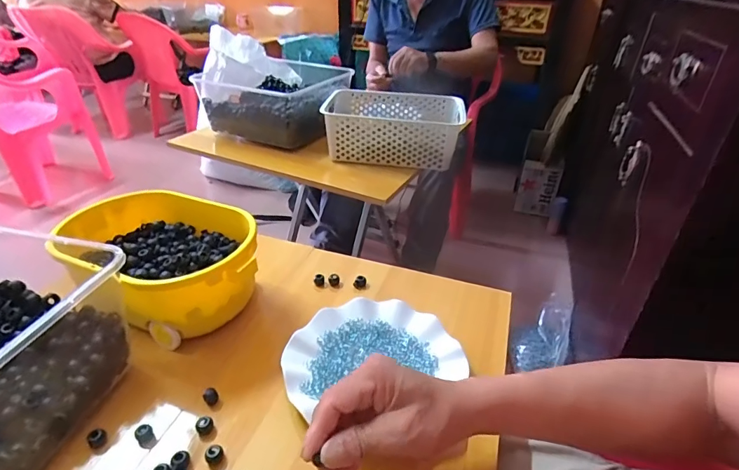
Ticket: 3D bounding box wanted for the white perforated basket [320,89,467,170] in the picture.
[{"bbox_3d":[0.055,-0.257,0.982,0.302,0.111,0.224,5,33,6],"label":"white perforated basket"}]

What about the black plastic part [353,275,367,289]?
[{"bbox_3d":[-0.013,0.064,0.581,0.018,0.017,0.016,-3,34,-2],"label":"black plastic part"}]

